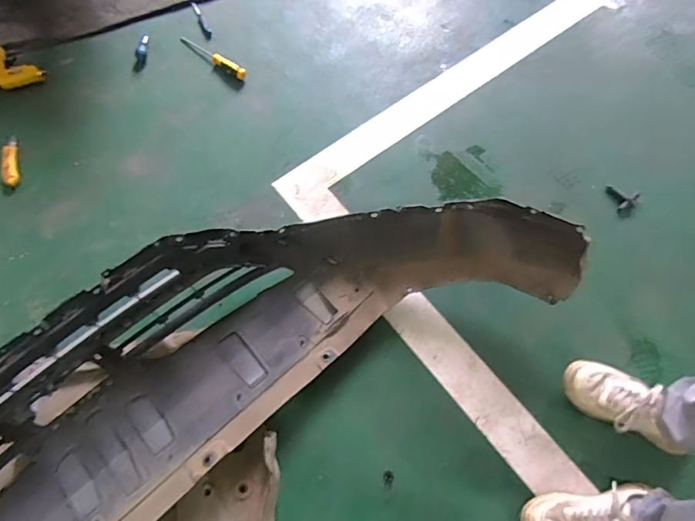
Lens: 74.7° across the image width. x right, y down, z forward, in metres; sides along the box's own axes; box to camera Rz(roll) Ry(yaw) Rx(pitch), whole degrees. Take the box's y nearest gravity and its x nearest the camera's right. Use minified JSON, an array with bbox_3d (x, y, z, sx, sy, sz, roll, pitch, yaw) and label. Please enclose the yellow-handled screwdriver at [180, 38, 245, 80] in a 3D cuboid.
[{"bbox_3d":[-0.401,-0.600,1.328,0.260,0.037,0.035,34,73,15],"label":"yellow-handled screwdriver"}]

